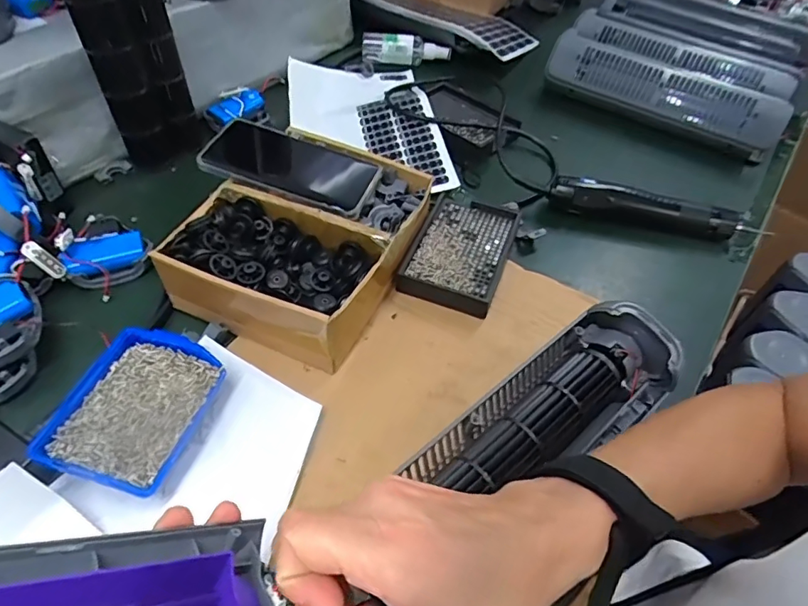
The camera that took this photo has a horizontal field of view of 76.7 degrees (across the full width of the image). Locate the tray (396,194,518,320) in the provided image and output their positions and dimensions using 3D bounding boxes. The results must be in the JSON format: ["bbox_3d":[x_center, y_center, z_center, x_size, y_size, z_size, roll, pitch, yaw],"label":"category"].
[{"bbox_3d":[0.057,-0.051,0.513,0.089,0.026,0.140,18,51,11],"label":"tray"}]

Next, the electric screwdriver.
[{"bbox_3d":[0.276,-0.101,0.566,0.224,0.042,0.031,9,50,3],"label":"electric screwdriver"}]

